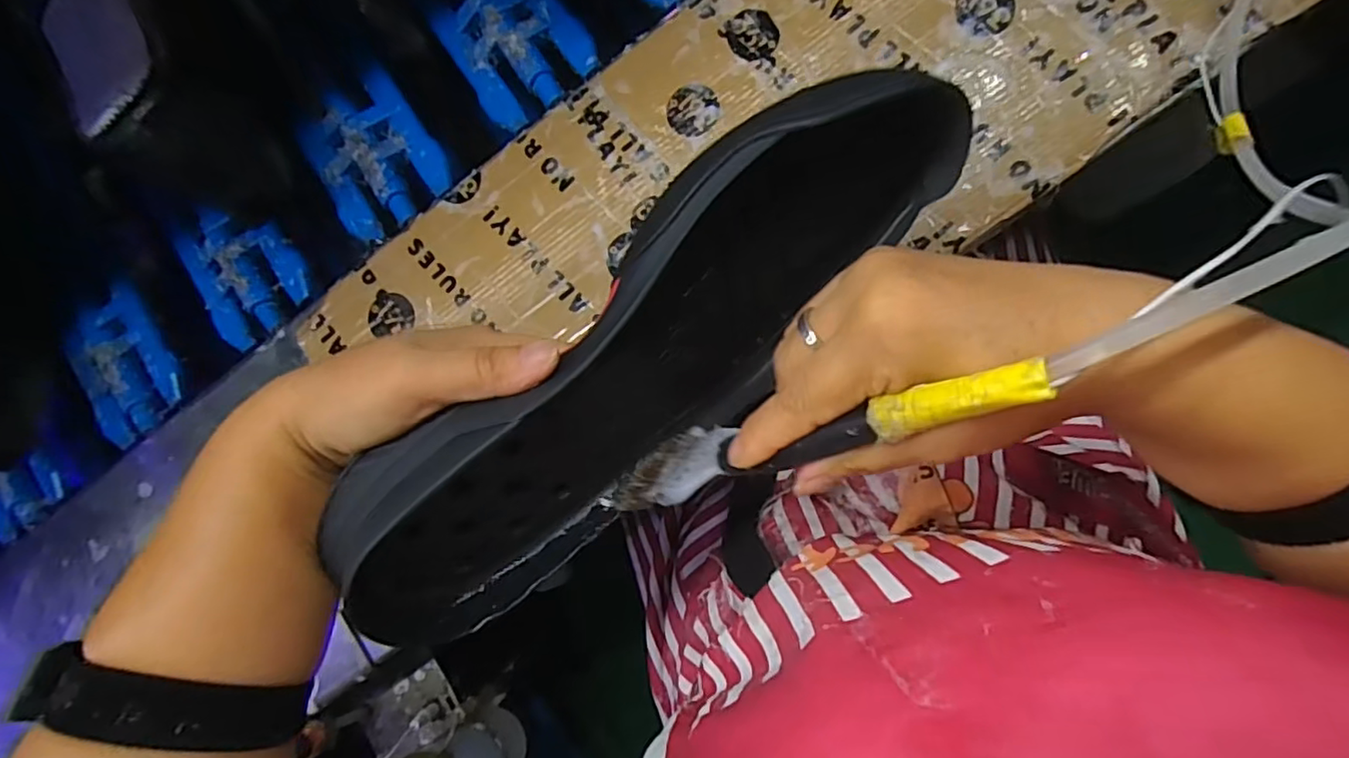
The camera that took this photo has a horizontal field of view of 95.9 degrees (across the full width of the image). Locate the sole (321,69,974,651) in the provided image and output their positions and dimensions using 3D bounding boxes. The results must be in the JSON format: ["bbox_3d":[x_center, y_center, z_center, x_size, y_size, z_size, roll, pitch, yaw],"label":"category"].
[{"bbox_3d":[-0.001,-0.005,0.263,0.302,0.115,0.030,-43,48,-2],"label":"sole"}]

